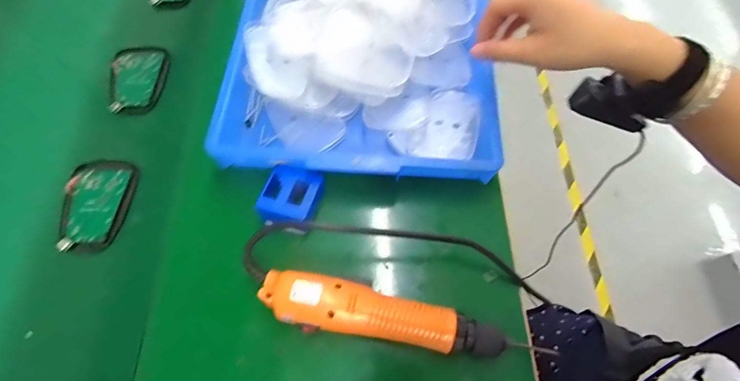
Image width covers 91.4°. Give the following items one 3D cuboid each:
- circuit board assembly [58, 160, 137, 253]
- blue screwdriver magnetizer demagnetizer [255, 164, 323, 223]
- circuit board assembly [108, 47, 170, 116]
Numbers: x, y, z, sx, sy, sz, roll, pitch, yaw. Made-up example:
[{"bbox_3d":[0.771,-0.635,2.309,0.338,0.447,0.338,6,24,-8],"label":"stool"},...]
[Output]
[{"bbox_3d":[-0.282,0.014,0.367,0.061,0.014,0.097,3,65,-2],"label":"circuit board assembly"},{"bbox_3d":[-0.077,0.007,0.350,0.051,0.029,0.057,13,65,3],"label":"blue screwdriver magnetizer demagnetizer"},{"bbox_3d":[-0.283,-0.133,0.434,0.061,0.013,0.094,2,65,-2],"label":"circuit board assembly"}]

